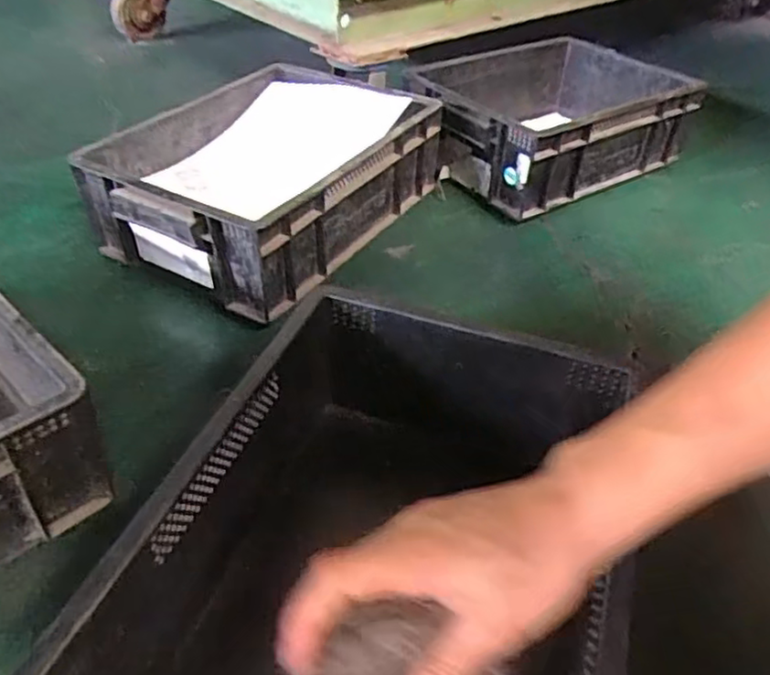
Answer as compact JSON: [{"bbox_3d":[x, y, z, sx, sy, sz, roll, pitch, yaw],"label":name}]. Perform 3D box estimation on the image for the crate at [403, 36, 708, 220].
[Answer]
[{"bbox_3d":[0.226,-0.300,0.924,0.370,0.120,0.244,-24,48,-30],"label":"crate"}]

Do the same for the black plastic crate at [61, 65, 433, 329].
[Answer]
[{"bbox_3d":[-0.121,-0.179,0.735,0.229,0.114,0.347,25,44,22],"label":"black plastic crate"}]

